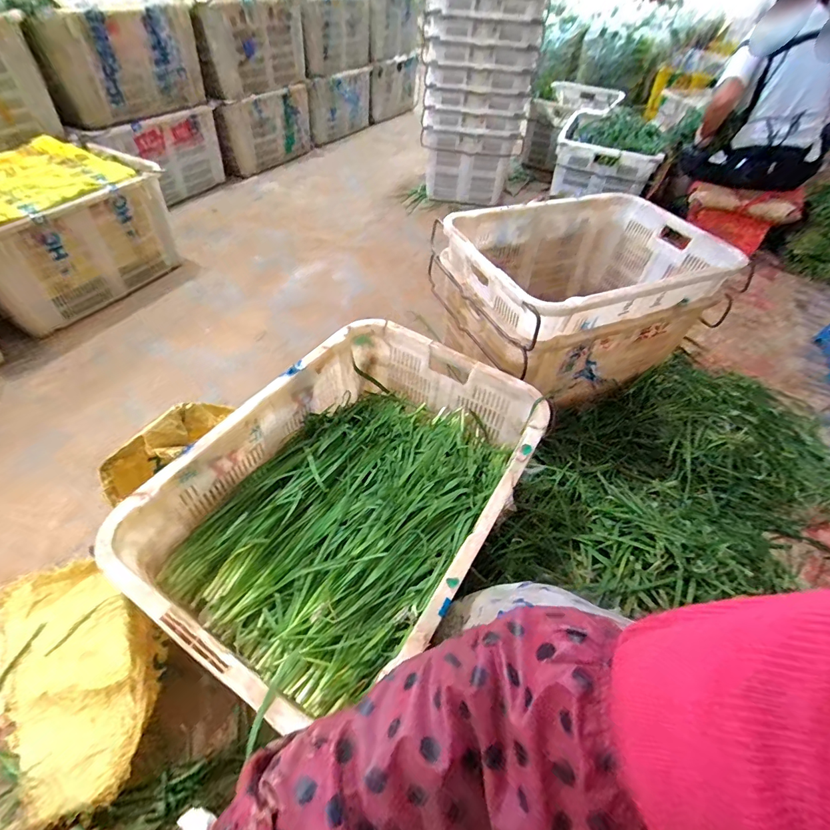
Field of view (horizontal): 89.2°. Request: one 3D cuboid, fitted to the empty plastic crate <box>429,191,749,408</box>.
[{"bbox_3d":[0.449,-0.350,1.195,0.701,0.341,0.495,-16,52,-19],"label":"empty plastic crate"}]

